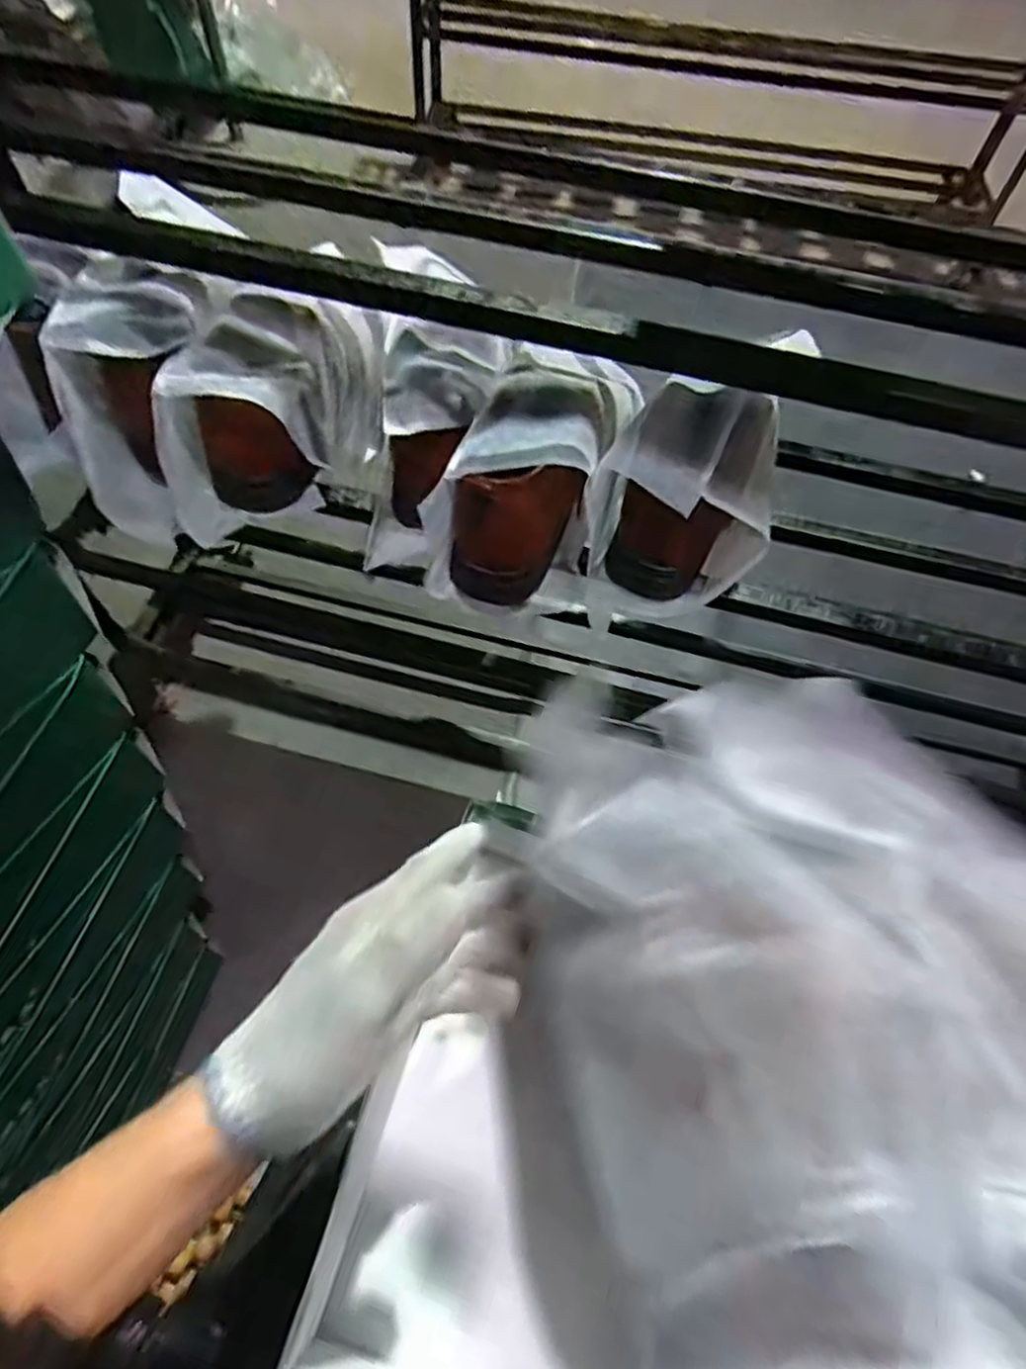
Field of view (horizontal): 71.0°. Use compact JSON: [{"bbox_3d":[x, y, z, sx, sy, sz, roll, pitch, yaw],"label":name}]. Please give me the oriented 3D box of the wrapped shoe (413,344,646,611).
[{"bbox_3d":[0.027,-0.184,0.618,0.119,0.149,0.233,19,61,7],"label":"wrapped shoe"}]

